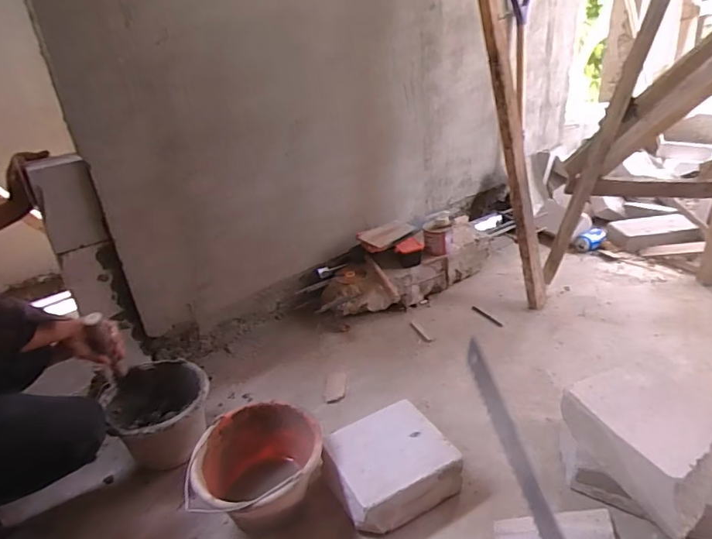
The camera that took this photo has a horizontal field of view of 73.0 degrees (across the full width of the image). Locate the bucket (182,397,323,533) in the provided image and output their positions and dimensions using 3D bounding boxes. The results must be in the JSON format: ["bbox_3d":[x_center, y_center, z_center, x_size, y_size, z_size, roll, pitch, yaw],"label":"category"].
[{"bbox_3d":[-0.190,0.412,0.971,0.249,0.180,0.231,-5,30,3],"label":"bucket"}]

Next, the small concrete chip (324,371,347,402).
[{"bbox_3d":[-0.055,0.313,1.296,0.055,0.005,0.113,-4,30,6],"label":"small concrete chip"}]

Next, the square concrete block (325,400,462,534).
[{"bbox_3d":[0.069,0.400,0.994,0.234,0.120,0.204,-18,31,-22],"label":"square concrete block"}]

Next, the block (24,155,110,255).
[{"bbox_3d":[-0.737,-0.170,1.243,0.134,0.225,0.156,-25,34,-28],"label":"block"}]

